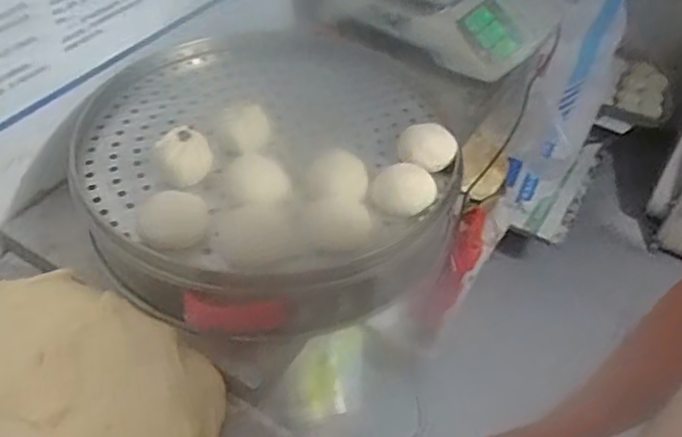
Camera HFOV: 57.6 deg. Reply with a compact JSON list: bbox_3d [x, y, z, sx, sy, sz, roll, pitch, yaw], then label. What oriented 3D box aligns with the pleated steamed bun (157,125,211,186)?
[{"bbox_3d":[-0.181,-0.073,0.710,0.062,0.041,0.058,-8,47,-12],"label":"pleated steamed bun"}]

